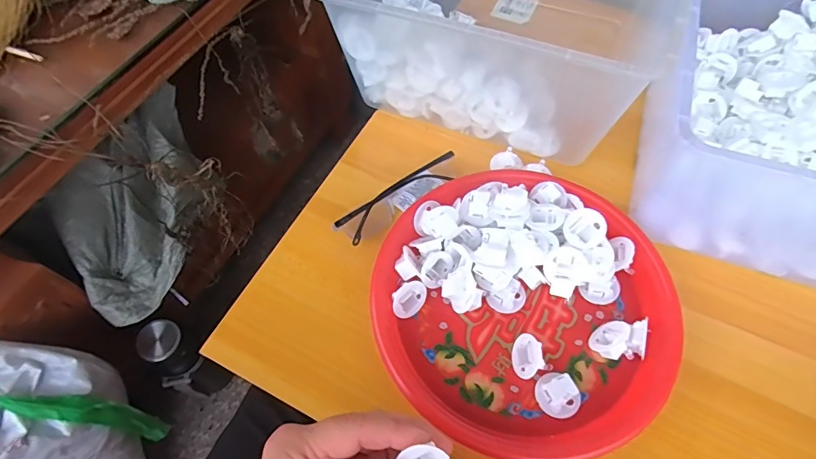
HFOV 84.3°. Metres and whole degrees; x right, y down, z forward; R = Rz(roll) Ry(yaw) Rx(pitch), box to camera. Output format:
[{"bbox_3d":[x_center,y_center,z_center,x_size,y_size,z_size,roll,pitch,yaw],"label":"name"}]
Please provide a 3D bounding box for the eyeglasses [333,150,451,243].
[{"bbox_3d":[-0.007,-0.031,0.418,0.127,0.028,0.026,-36,66,-18],"label":"eyeglasses"}]

